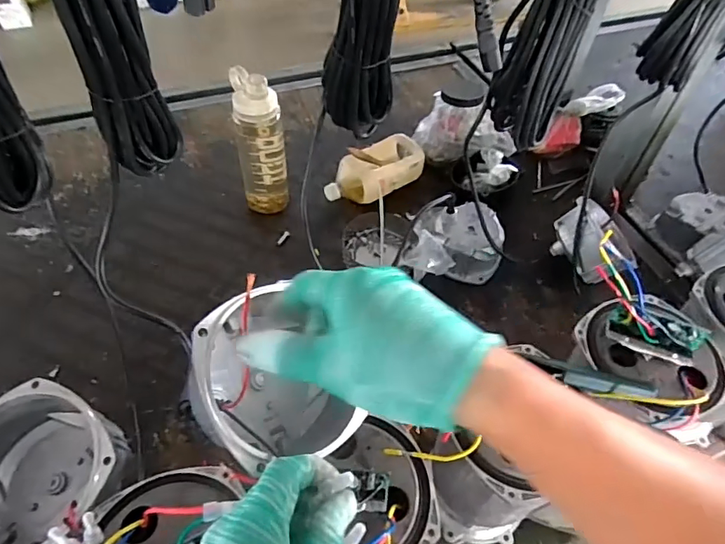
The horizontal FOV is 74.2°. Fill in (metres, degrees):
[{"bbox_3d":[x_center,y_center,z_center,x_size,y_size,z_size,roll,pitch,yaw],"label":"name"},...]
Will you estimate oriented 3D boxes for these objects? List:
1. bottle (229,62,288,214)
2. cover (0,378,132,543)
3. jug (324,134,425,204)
[{"bbox_3d":[-0.177,-0.218,0.840,0.079,0.262,0.070,-9,53,-9],"label":"bottle"},{"bbox_3d":[-0.272,0.176,0.401,0.130,0.084,0.122,1,52,-1],"label":"cover"},{"bbox_3d":[0.022,-0.194,0.943,0.208,0.067,0.112,-37,62,-27],"label":"jug"}]

